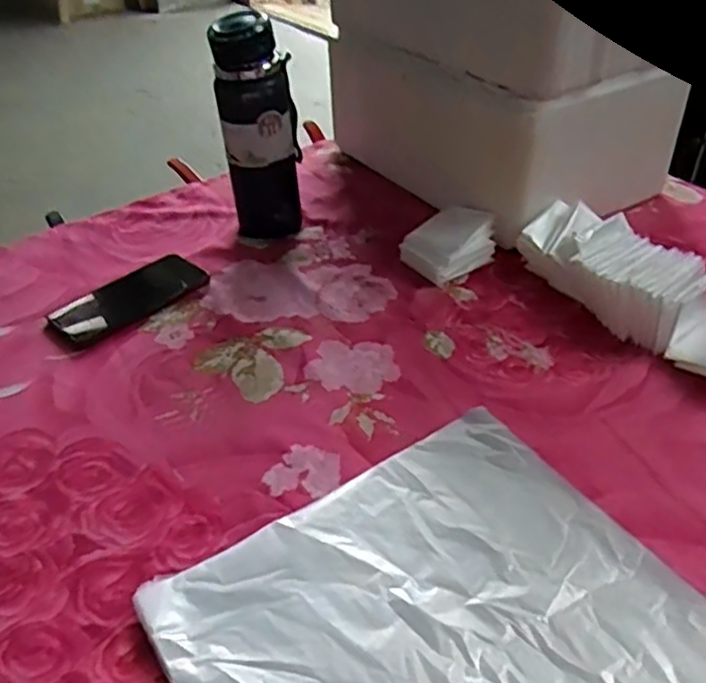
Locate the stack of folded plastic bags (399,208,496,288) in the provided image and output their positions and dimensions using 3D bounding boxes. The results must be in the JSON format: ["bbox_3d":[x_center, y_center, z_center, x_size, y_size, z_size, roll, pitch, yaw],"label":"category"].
[{"bbox_3d":[0.107,-0.108,0.772,0.096,0.051,0.072,-32,46,-30],"label":"stack of folded plastic bags"}]

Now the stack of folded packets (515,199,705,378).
[{"bbox_3d":[0.293,-0.047,0.681,0.096,0.064,0.288,-28,45,-27],"label":"stack of folded packets"}]

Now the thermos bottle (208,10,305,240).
[{"bbox_3d":[-0.101,-0.223,0.773,0.082,0.238,0.072,-7,39,-4],"label":"thermos bottle"}]

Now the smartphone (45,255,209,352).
[{"bbox_3d":[-0.244,-0.047,0.754,0.083,0.015,0.163,28,48,33],"label":"smartphone"}]

